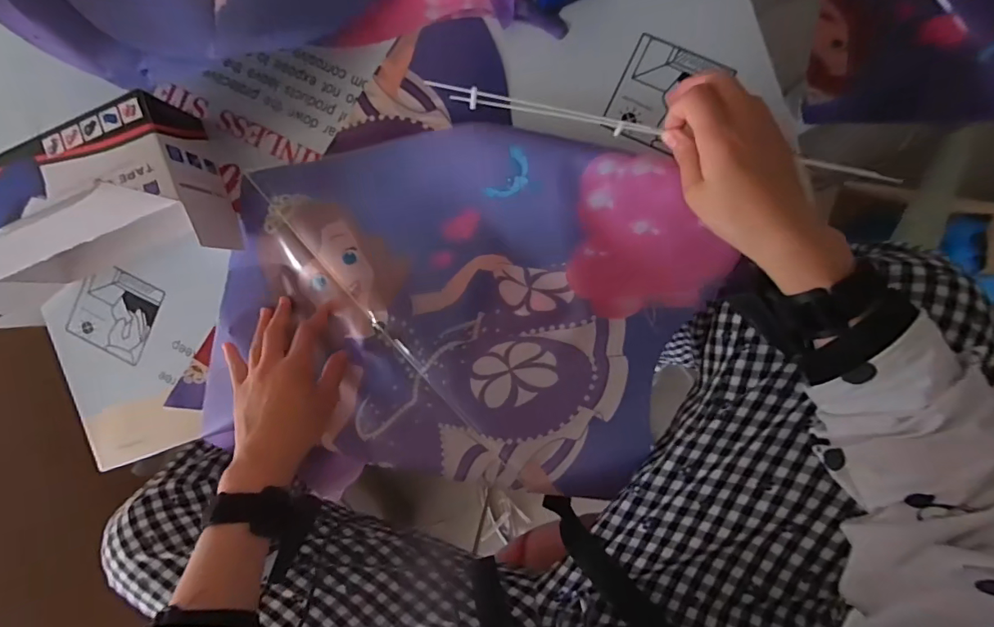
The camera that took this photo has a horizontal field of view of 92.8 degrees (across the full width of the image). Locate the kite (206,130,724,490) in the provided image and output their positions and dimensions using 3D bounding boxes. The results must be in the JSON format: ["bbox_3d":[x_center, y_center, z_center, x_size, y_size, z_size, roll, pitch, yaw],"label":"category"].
[{"bbox_3d":[-0.049,0.005,0.459,0.483,0.046,0.344,-3,94,6],"label":"kite"}]

